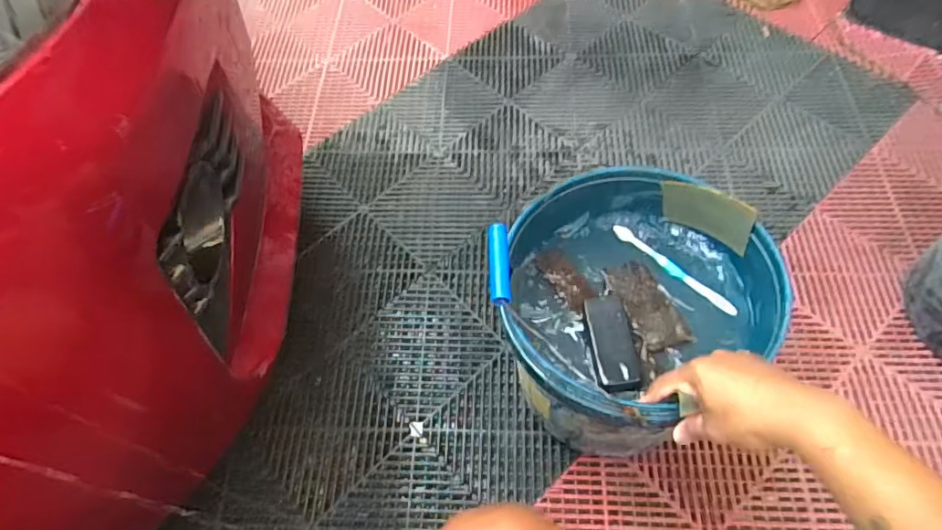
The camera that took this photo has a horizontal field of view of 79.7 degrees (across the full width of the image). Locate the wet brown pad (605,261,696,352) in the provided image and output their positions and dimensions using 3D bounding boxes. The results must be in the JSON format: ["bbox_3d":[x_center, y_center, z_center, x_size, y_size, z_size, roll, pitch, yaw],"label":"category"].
[{"bbox_3d":[0.212,0.046,0.678,0.062,0.018,0.123,-17,60,-6],"label":"wet brown pad"}]

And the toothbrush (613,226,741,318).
[{"bbox_3d":[0.254,0.002,0.711,0.018,0.021,0.181,-38,64,-17],"label":"toothbrush"}]

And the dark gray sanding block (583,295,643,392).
[{"bbox_3d":[0.159,0.085,0.631,0.050,0.017,0.109,-5,59,1],"label":"dark gray sanding block"}]

